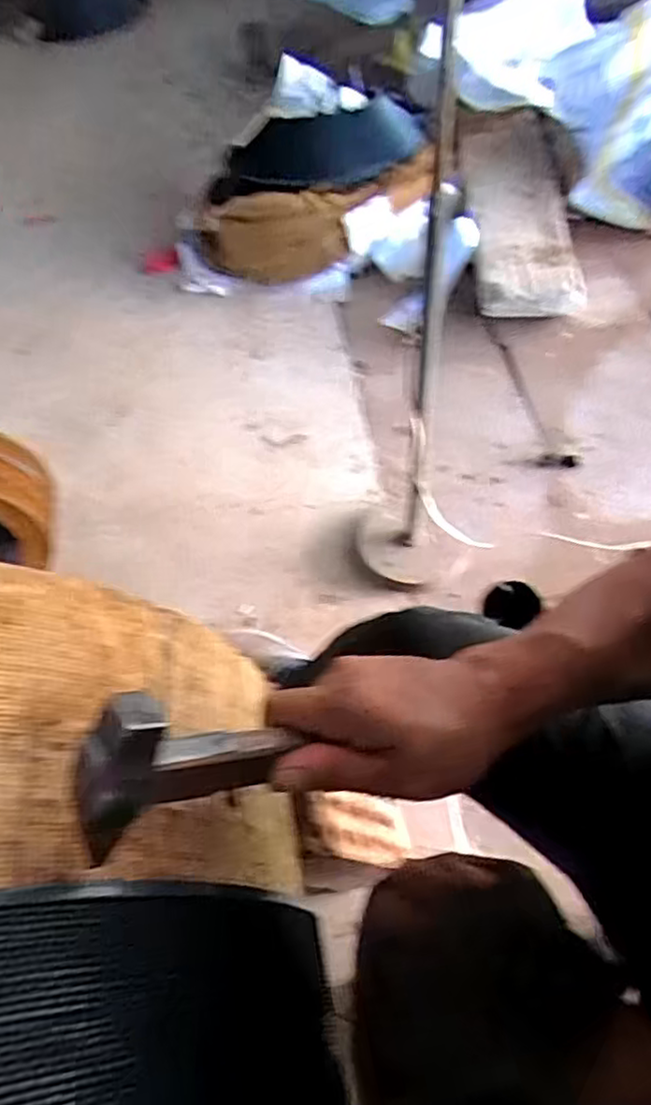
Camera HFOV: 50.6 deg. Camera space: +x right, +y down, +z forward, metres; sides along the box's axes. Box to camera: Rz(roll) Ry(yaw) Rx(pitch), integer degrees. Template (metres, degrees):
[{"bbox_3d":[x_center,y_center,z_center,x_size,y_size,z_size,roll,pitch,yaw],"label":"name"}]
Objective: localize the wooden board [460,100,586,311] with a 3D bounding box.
[{"bbox_3d":[0.415,-0.793,1.524,0.198,0.058,0.703,1,60,-1],"label":"wooden board"}]

